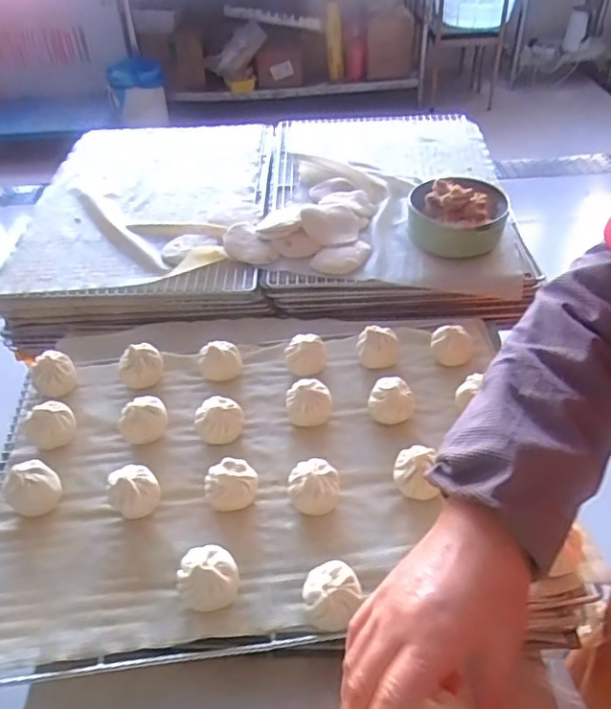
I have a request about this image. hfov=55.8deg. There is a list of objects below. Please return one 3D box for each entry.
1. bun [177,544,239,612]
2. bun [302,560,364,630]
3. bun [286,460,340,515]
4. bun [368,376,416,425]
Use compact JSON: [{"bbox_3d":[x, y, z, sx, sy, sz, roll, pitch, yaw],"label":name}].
[{"bbox_3d":[-0.087,0.203,0.521,0.054,0.045,0.043,-6,42,-4],"label":"bun"},{"bbox_3d":[0.023,0.210,0.504,0.052,0.045,0.047,-10,43,-8],"label":"bun"},{"bbox_3d":[0.009,0.132,0.589,0.052,0.044,0.049,-4,42,-1],"label":"bun"},{"bbox_3d":[0.100,0.054,0.670,0.053,0.045,0.046,6,43,10],"label":"bun"}]

